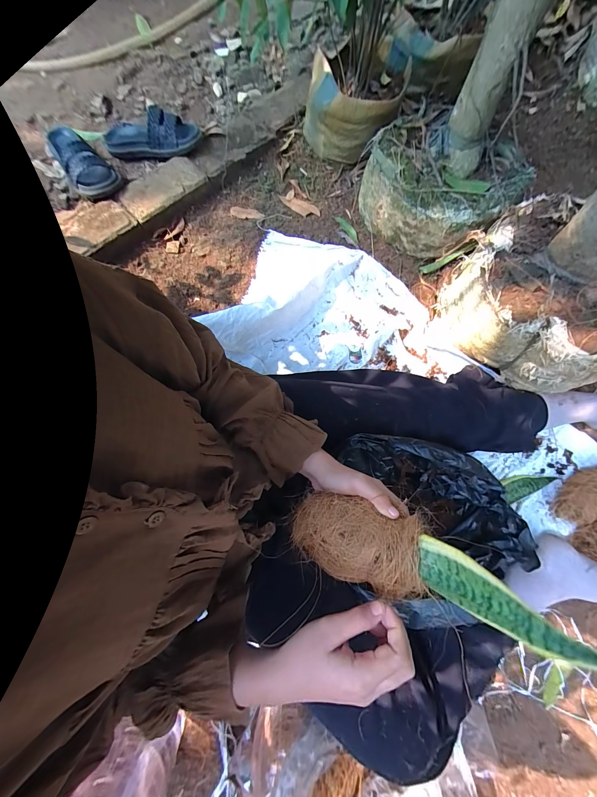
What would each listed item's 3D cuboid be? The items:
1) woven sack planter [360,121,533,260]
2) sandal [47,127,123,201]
[{"bbox_3d":[0.301,-0.466,0.662,0.307,0.157,0.258,40,77,8],"label":"woven sack planter"},{"bbox_3d":[-0.523,-0.563,0.688,0.095,0.044,0.235,-43,80,-9],"label":"sandal"}]

